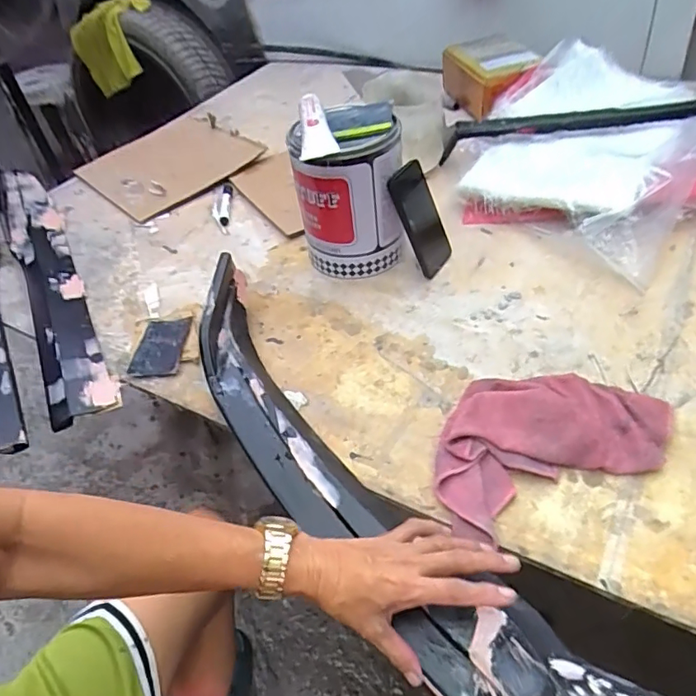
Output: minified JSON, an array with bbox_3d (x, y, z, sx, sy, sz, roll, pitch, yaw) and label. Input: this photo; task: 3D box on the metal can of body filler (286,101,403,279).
[{"bbox_3d":[0.001,-0.232,0.792,0.150,0.219,0.143,-5,45,5],"label":"metal can of body filler"}]

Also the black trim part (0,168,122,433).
[{"bbox_3d":[-0.529,-0.149,0.891,0.093,0.059,0.748,-27,48,-16],"label":"black trim part"}]

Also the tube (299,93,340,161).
[{"bbox_3d":[-0.044,-0.308,0.709,0.049,0.041,0.121,-7,73,0],"label":"tube"}]

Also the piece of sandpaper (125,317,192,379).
[{"bbox_3d":[-0.276,-0.005,0.755,0.069,0.007,0.118,-5,45,4],"label":"piece of sandpaper"}]

